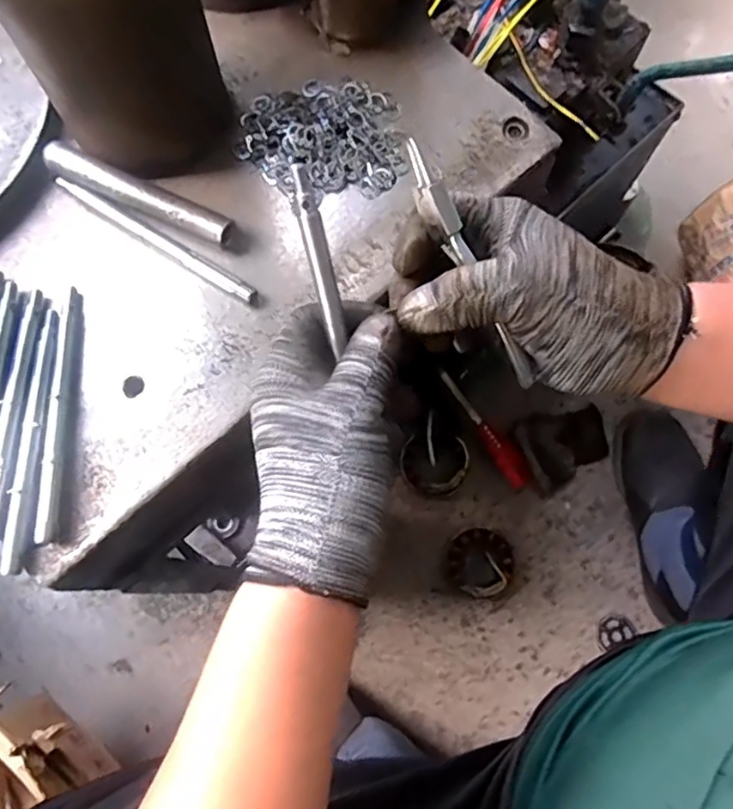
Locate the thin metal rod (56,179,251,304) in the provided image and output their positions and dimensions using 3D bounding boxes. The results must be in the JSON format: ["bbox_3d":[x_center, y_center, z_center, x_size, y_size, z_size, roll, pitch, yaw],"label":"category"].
[{"bbox_3d":[-0.143,-0.112,0.417,0.161,0.007,0.010,31,76,9],"label":"thin metal rod"}]

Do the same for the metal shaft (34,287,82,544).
[{"bbox_3d":[-0.191,0.003,0.382,0.010,0.007,0.159,-2,73,-1],"label":"metal shaft"}]

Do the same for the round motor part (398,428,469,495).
[{"bbox_3d":[0.088,0.076,0.800,0.079,0.041,0.082,0,73,0],"label":"round motor part"}]

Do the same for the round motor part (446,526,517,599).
[{"bbox_3d":[0.141,0.196,0.771,0.081,0.038,0.081,0,73,0],"label":"round motor part"}]

